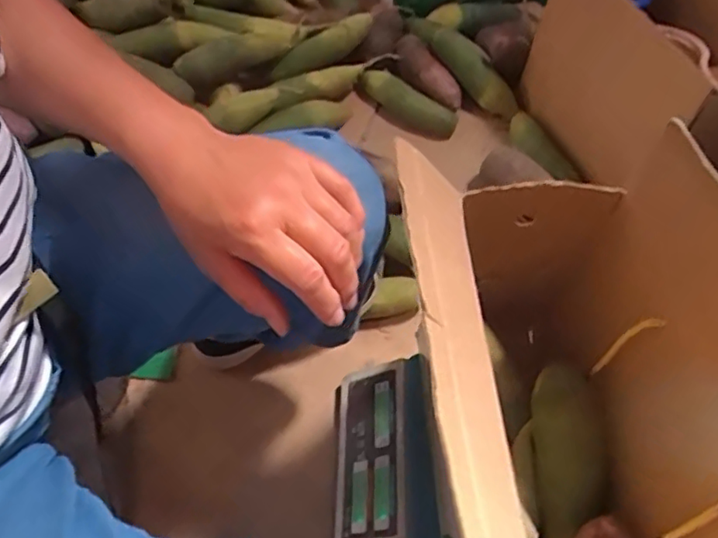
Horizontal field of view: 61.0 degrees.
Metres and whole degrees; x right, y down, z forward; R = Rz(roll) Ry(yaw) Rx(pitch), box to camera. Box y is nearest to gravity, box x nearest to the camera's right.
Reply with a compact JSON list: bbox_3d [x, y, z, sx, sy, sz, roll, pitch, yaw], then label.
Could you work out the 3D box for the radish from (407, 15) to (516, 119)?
[{"bbox_3d":[0.181,-0.354,1.043,0.056,0.059,0.237,-39,81,-25],"label":"radish"}]

